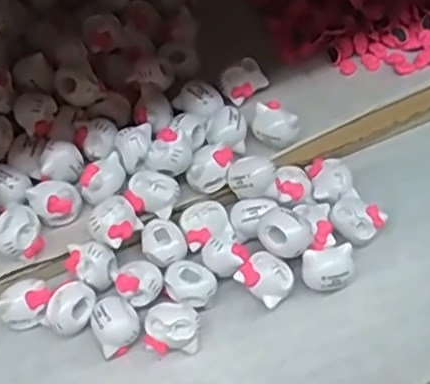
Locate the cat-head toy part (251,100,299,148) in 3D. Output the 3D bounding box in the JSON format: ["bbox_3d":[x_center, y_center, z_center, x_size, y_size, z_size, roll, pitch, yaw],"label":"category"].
[{"bbox_3d":[0.032,-0.036,0.368,0.024,0.017,0.018,4,57,6],"label":"cat-head toy part"}]

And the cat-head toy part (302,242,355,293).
[{"bbox_3d":[0.056,0.039,0.337,0.025,0.018,0.019,-13,57,-6],"label":"cat-head toy part"}]

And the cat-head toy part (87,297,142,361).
[{"bbox_3d":[-0.047,0.062,0.326,0.021,0.019,0.025,-27,59,-14],"label":"cat-head toy part"}]

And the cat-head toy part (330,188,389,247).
[{"bbox_3d":[0.072,0.015,0.353,0.025,0.018,0.021,36,65,23],"label":"cat-head toy part"}]

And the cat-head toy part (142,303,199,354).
[{"bbox_3d":[-0.021,0.063,0.323,0.026,0.019,0.023,-8,56,-2],"label":"cat-head toy part"}]

